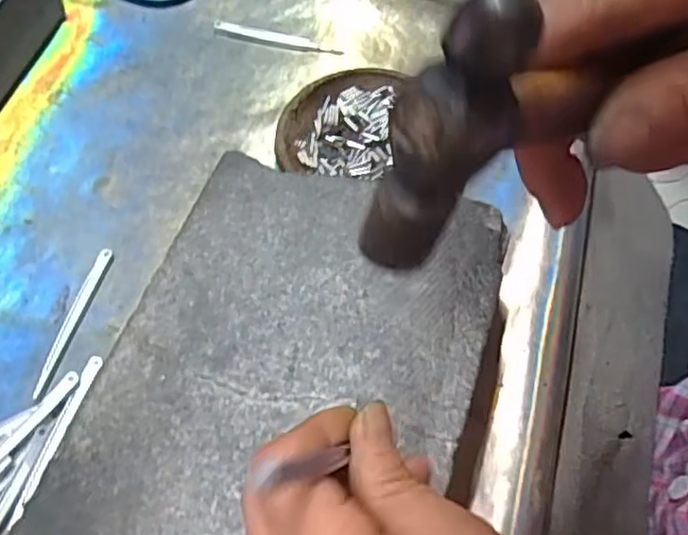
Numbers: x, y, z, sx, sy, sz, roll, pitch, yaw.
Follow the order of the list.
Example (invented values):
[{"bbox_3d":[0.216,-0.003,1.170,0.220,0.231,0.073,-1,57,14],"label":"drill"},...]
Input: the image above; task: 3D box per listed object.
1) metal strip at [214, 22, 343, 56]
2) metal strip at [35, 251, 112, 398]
[{"bbox_3d":[-0.046,-0.159,0.468,0.091,0.005,0.013,12,61,5],"label":"metal strip"},{"bbox_3d":[-0.144,0.027,0.356,0.007,0.004,0.088,13,61,6],"label":"metal strip"}]

